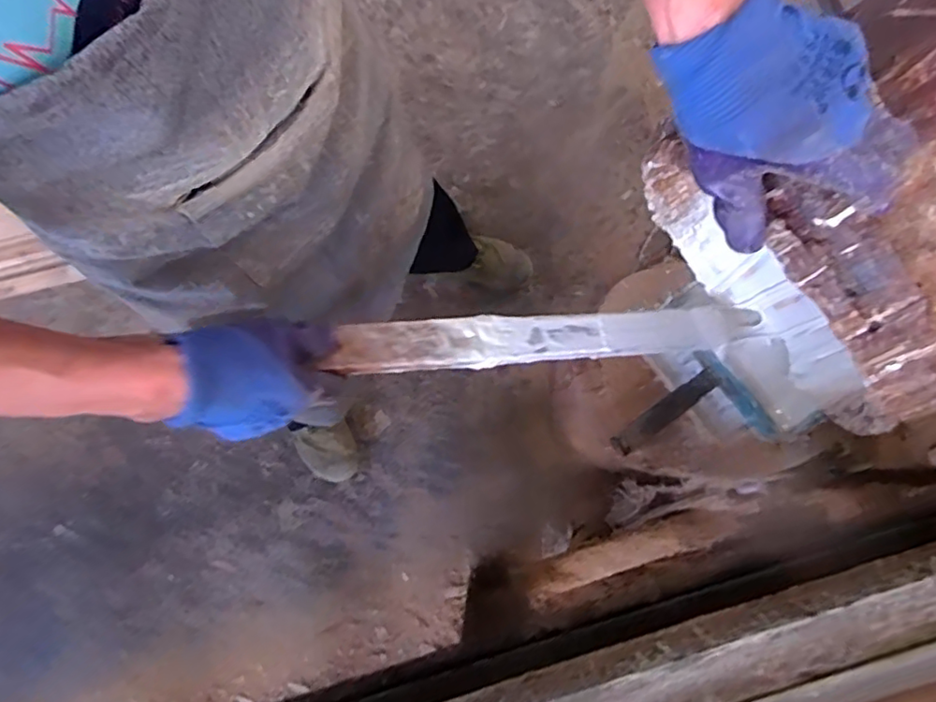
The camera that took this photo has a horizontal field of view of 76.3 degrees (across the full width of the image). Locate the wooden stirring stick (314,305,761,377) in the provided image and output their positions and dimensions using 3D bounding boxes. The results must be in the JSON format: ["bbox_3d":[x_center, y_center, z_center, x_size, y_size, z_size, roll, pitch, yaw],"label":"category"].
[{"bbox_3d":[0.094,-0.014,0.553,0.429,0.018,0.044,-4,78,-19],"label":"wooden stirring stick"}]

